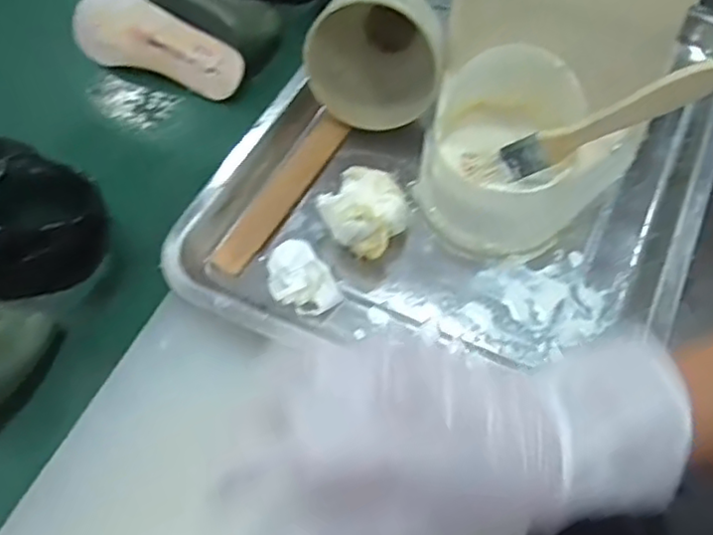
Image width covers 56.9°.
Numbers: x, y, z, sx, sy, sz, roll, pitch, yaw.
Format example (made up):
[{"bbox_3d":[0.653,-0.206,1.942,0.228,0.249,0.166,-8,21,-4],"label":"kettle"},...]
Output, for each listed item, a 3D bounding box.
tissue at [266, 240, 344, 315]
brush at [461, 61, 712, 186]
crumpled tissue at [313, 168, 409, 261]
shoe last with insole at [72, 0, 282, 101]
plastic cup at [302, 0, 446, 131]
[{"bbox_3d":[-0.031,0.008,0.399,0.039,0.025,0.041,-7,57,-3],"label":"tissue"},{"bbox_3d":[0.127,-0.074,0.360,0.146,0.025,0.005,-17,27,34],"label":"brush"},{"bbox_3d":[0.008,-0.036,0.417,0.054,0.036,0.055,35,64,21],"label":"crumpled tissue"},{"bbox_3d":[-0.158,-0.218,0.576,0.185,0.067,0.086,18,60,13],"label":"shoe last with insole"},{"bbox_3d":[0.008,-0.153,0.457,0.085,0.095,0.082,-1,57,1],"label":"plastic cup"}]

